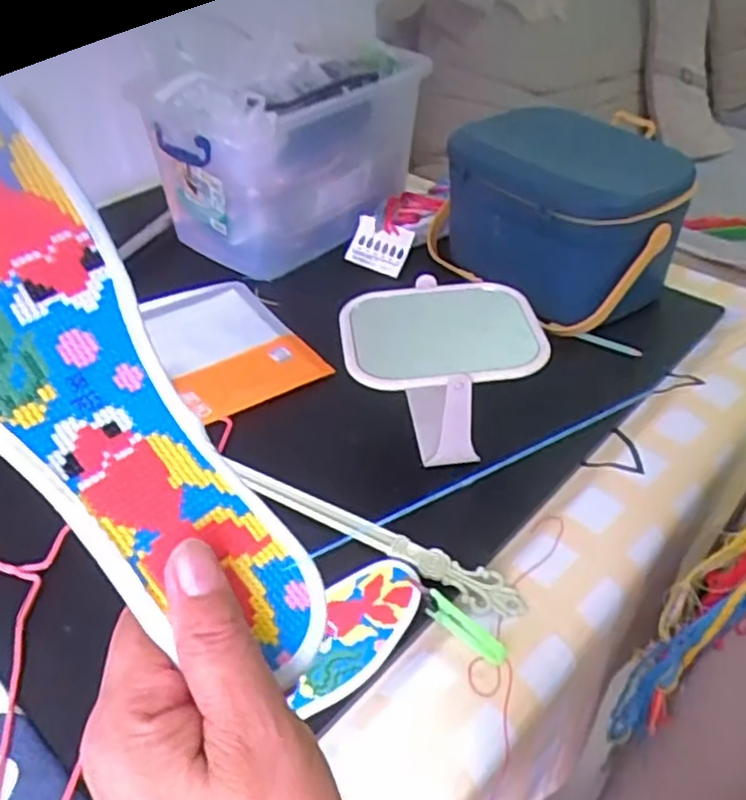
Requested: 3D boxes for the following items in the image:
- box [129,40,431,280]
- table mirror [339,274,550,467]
[{"bbox_3d":[-0.105,-0.318,0.923,0.191,0.228,0.297,28,49,30],"label":"box"},{"bbox_3d":[0.061,-0.027,0.677,0.172,0.103,0.159,-4,41,-3],"label":"table mirror"}]

